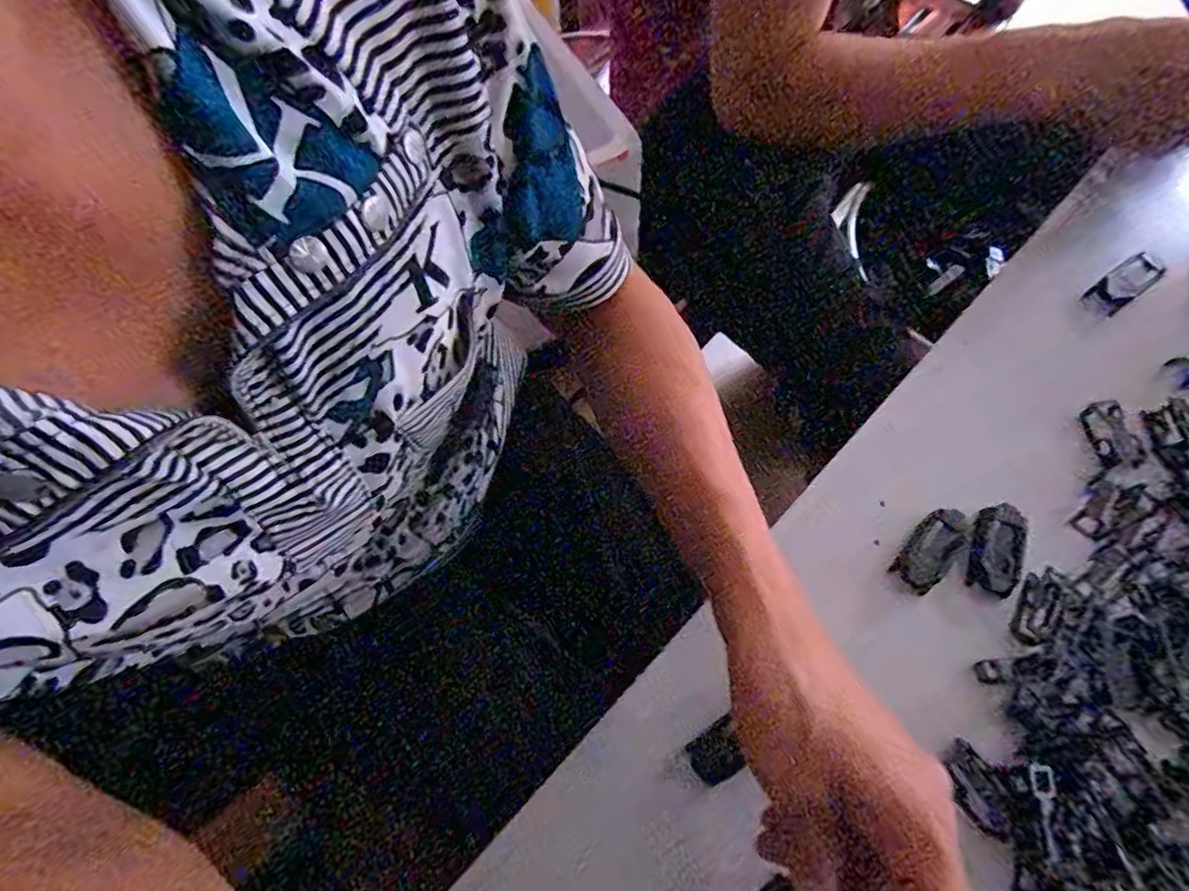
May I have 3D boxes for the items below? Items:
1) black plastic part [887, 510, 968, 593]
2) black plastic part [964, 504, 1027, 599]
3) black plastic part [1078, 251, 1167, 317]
[{"bbox_3d":[0.185,0.056,0.330,0.024,0.008,0.051,40,73,15],"label":"black plastic part"},{"bbox_3d":[0.220,0.056,0.330,0.024,0.008,0.049,20,69,8],"label":"black plastic part"},{"bbox_3d":[0.339,-0.103,0.390,0.054,0.012,0.022,-33,72,-12],"label":"black plastic part"}]

